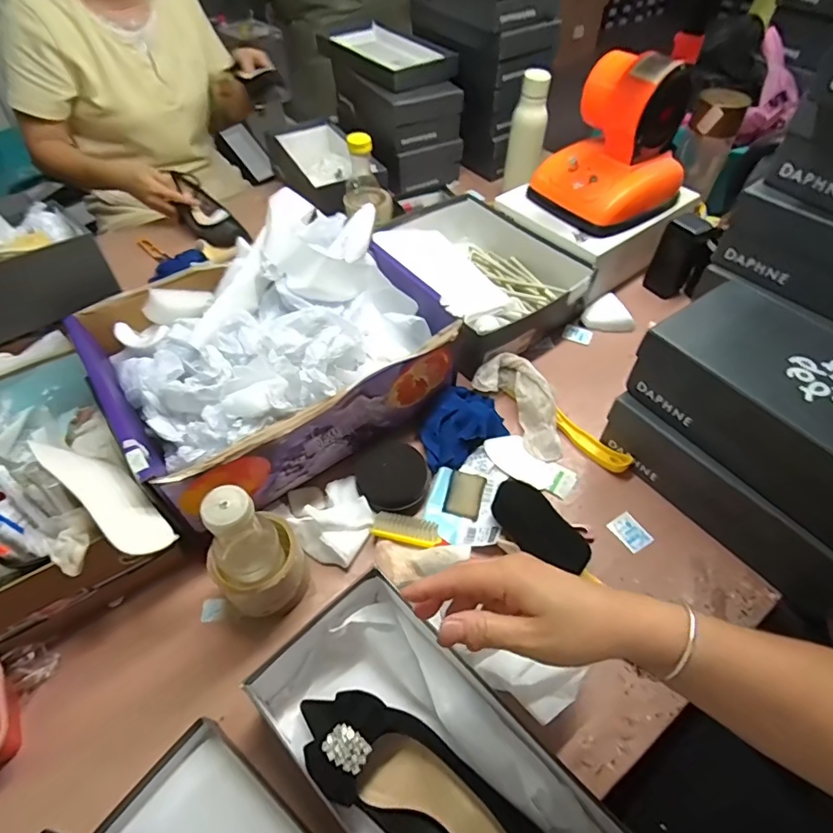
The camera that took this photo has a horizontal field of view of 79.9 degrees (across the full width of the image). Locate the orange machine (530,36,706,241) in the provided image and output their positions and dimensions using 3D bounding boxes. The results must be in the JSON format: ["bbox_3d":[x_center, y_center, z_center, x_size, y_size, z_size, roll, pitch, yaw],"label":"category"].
[{"bbox_3d":[0.311,-0.431,0.779,0.202,0.197,0.188,34,60,23],"label":"orange machine"}]

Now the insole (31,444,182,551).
[{"bbox_3d":[-0.304,0.075,0.485,0.164,0.012,0.057,38,22,16],"label":"insole"}]

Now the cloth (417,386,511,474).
[{"bbox_3d":[0.053,0.004,0.669,0.130,0.046,0.093,-31,59,-22],"label":"cloth"}]

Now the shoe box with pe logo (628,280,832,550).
[{"bbox_3d":[0.411,-0.012,0.538,0.173,0.100,0.294,-29,58,-21],"label":"shoe box with pe logo"}]

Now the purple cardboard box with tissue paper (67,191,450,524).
[{"bbox_3d":[-0.187,-0.093,0.653,0.403,0.155,0.321,-28,58,-20],"label":"purple cardboard box with tissue paper"}]

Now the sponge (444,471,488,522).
[{"bbox_3d":[0.062,0.099,0.629,0.043,0.012,0.059,15,54,11],"label":"sponge"}]

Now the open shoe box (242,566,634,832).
[{"bbox_3d":[0.006,0.290,0.428,0.316,0.090,0.169,39,61,25],"label":"open shoe box"}]

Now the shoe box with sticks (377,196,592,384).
[{"bbox_3d":[0.102,-0.250,0.839,0.244,0.094,0.357,-23,56,-17],"label":"shoe box with sticks"}]

